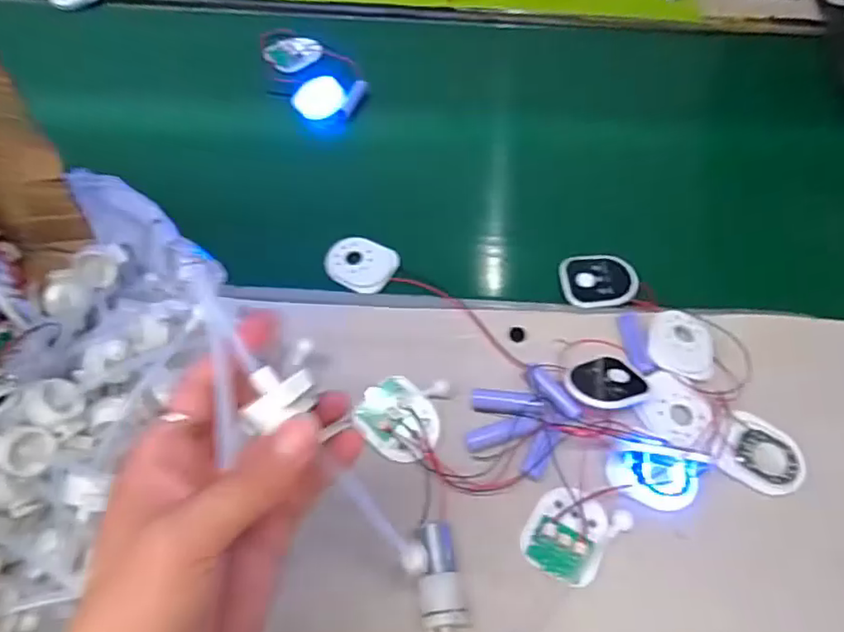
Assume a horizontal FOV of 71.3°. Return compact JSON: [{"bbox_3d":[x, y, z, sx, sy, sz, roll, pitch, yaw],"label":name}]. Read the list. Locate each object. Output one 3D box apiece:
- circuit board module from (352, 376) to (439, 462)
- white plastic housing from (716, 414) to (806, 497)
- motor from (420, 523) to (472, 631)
[{"bbox_3d":[-0.014,0.071,0.404,0.054,0.015,0.047,37,65,19],"label":"circuit board module"},{"bbox_3d":[0.231,0.093,0.398,0.050,0.009,0.048,27,62,14],"label":"white plastic housing"},{"bbox_3d":[0.017,0.203,0.333,0.026,0.030,0.161,-4,58,-4],"label":"motor"}]

